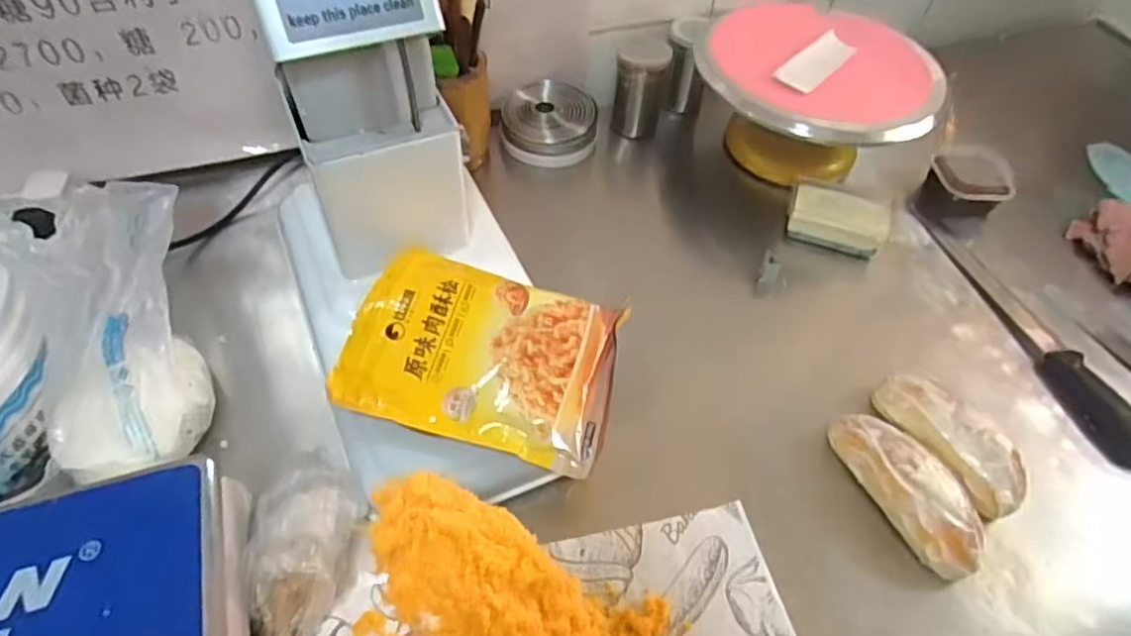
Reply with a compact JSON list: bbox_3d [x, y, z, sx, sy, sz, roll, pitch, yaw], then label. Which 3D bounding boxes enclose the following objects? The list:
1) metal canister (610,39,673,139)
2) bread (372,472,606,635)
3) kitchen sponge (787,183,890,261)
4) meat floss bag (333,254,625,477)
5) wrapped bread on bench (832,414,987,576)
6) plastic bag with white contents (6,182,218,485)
[{"bbox_3d":[0.101,-0.309,0.887,0.066,0.112,0.075,13,52,6],"label":"metal canister"},{"bbox_3d":[-0.045,0.139,0.354,0.138,0.053,0.077,34,57,21],"label":"bread"},{"bbox_3d":[0.317,-0.118,0.776,0.112,0.042,0.070,15,52,8],"label":"kitchen sponge"},{"bbox_3d":[-0.067,0.024,0.573,0.223,0.038,0.173,13,52,7],"label":"meat floss bag"},{"bbox_3d":[0.291,0.144,0.565,0.061,0.052,0.149,-17,55,-17],"label":"wrapped bread on bench"},{"bbox_3d":[-0.347,0.010,0.505,0.079,0.214,0.116,1,16,-3],"label":"plastic bag with white contents"}]

